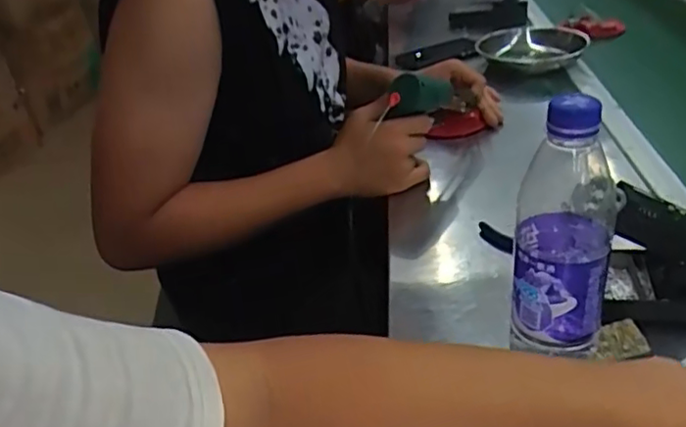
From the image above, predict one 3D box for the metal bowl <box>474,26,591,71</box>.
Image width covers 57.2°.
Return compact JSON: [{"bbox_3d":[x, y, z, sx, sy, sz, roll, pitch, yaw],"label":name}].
[{"bbox_3d":[0.337,-0.293,1.108,0.166,0.037,0.166,-3,32,2],"label":"metal bowl"}]

